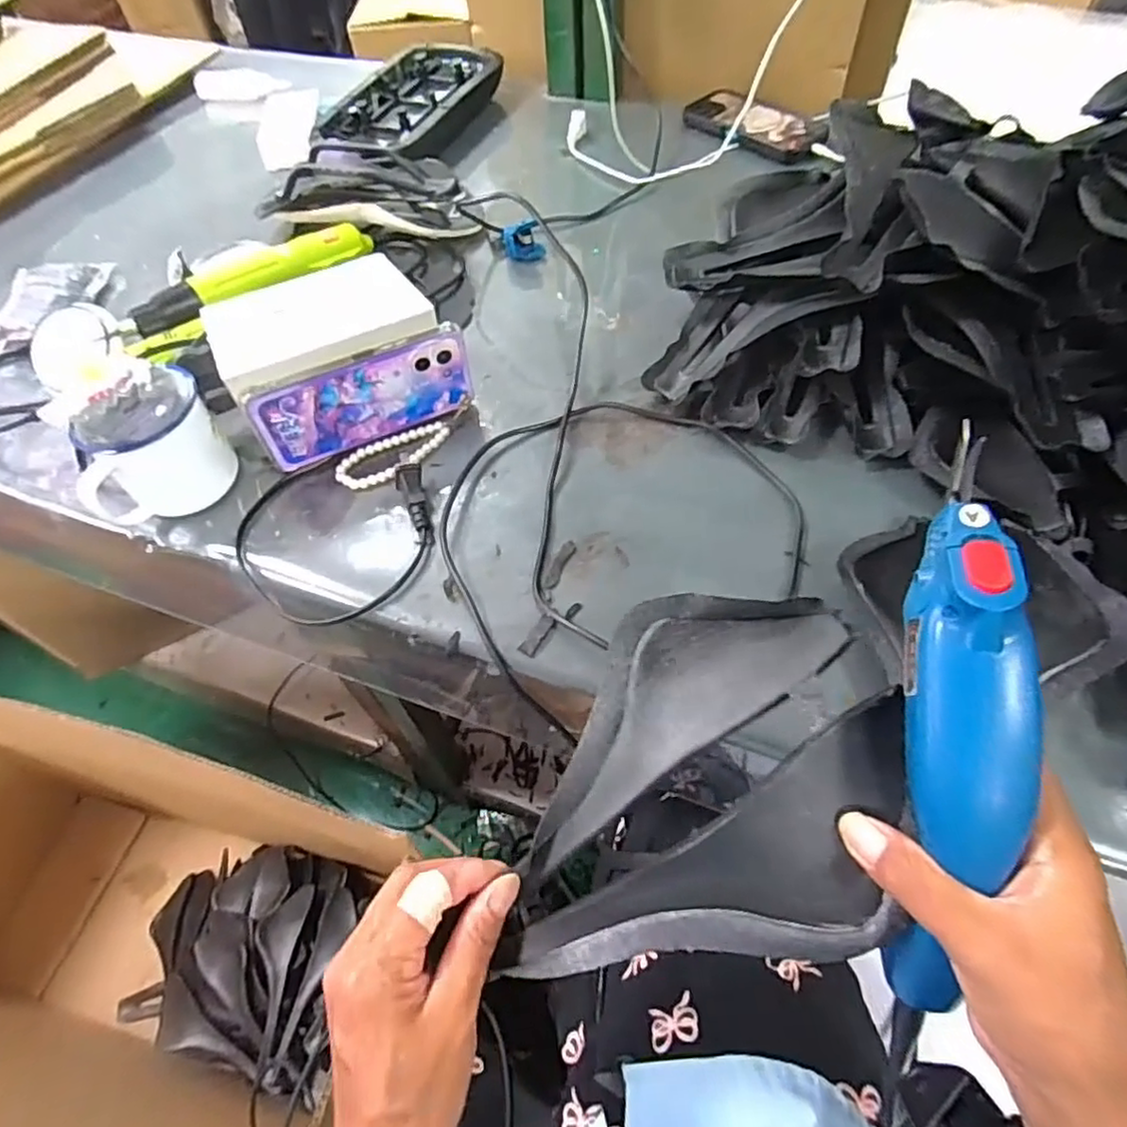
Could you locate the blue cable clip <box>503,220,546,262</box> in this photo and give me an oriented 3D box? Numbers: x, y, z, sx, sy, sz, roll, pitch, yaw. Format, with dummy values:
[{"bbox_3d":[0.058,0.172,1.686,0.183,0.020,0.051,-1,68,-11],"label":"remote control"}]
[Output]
[{"bbox_3d":[-0.039,-0.325,0.665,0.040,0.040,0.010,-9,57,-3],"label":"blue cable clip"}]

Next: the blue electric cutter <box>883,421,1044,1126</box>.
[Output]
[{"bbox_3d":[0.149,0.100,0.255,0.040,0.044,0.267,1,99,3],"label":"blue electric cutter"}]

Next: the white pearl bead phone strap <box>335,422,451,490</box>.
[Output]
[{"bbox_3d":[-0.135,-0.086,0.528,0.095,0.007,0.045,-29,60,-15],"label":"white pearl bead phone strap"}]

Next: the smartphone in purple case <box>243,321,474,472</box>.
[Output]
[{"bbox_3d":[-0.150,-0.126,0.509,0.163,0.072,0.016,-26,60,-13],"label":"smartphone in purple case"}]

